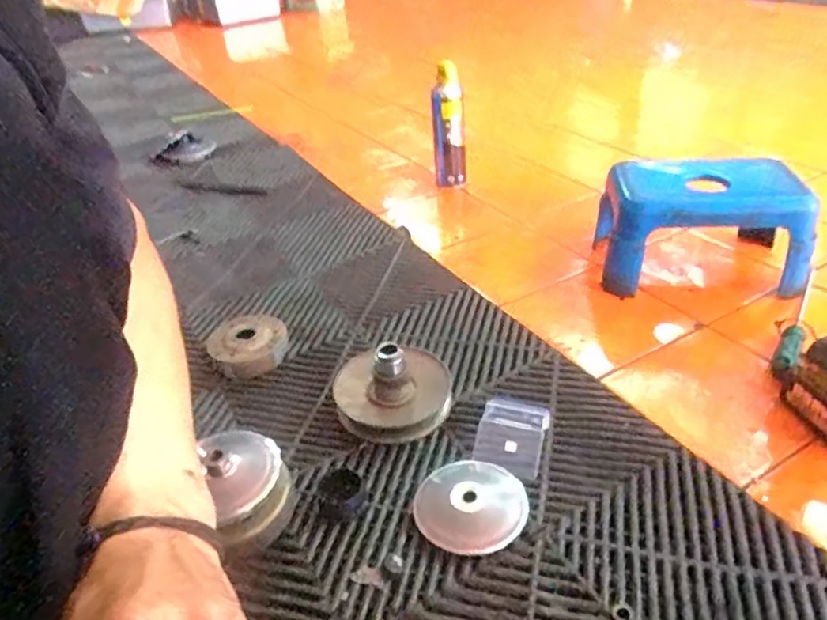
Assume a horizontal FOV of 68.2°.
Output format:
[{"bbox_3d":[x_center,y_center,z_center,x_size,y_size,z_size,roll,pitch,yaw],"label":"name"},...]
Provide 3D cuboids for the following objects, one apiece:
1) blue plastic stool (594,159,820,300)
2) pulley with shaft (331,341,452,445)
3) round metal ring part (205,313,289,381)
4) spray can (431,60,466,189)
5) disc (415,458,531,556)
[{"bbox_3d":[0.414,-0.124,0.888,0.270,0.161,0.153,2,34,10],"label":"blue plastic stool"},{"bbox_3d":[-0.027,0.081,0.728,0.139,0.079,0.139,-7,34,-4],"label":"pulley with shaft"},{"bbox_3d":[-0.225,0.050,0.839,0.105,0.042,0.105,-13,35,-12],"label":"round metal ring part"},{"bbox_3d":[0.069,-0.355,1.203,0.058,0.242,0.055,-3,34,2],"label":"spray can"},{"bbox_3d":[0.056,0.193,0.602,0.107,0.025,0.106,-3,34,2],"label":"disc"}]

